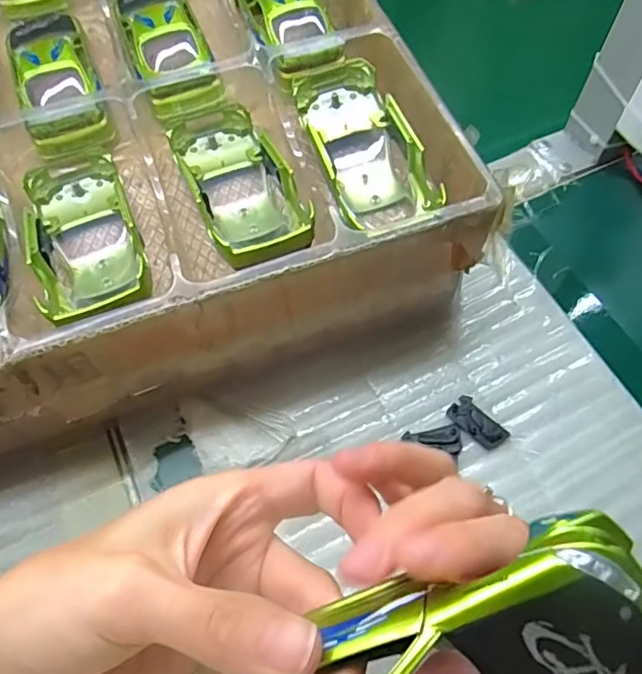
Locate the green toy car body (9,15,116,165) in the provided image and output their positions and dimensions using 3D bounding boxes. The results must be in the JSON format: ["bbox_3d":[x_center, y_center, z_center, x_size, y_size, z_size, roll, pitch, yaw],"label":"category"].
[{"bbox_3d":[-0.169,-0.166,0.359,0.047,0.029,0.125,-20,64,-9],"label":"green toy car body"}]

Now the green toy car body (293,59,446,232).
[{"bbox_3d":[0.023,-0.117,0.335,0.054,0.033,0.109,-18,64,-9],"label":"green toy car body"}]

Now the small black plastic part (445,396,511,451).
[{"bbox_3d":[0.090,0.049,0.319,0.018,0.004,0.033,-39,68,-18],"label":"small black plastic part"}]

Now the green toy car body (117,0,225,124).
[{"bbox_3d":[-0.102,-0.194,0.367,0.047,0.025,0.131,-19,64,-9],"label":"green toy car body"}]

